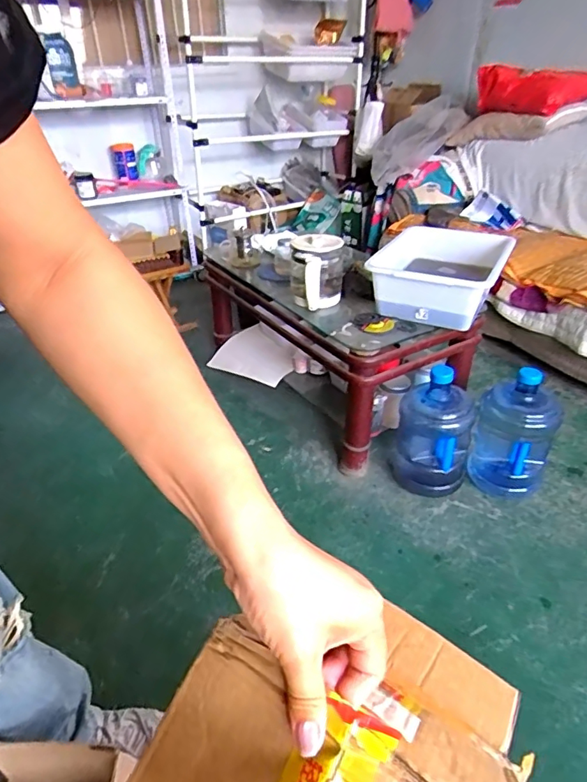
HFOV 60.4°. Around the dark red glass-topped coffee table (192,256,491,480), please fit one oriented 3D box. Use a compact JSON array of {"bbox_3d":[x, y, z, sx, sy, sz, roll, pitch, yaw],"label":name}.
[{"bbox_3d":[0.126,-0.200,1.837,0.519,0.409,0.921,-25,39,-31],"label":"dark red glass-topped coffee table"}]

